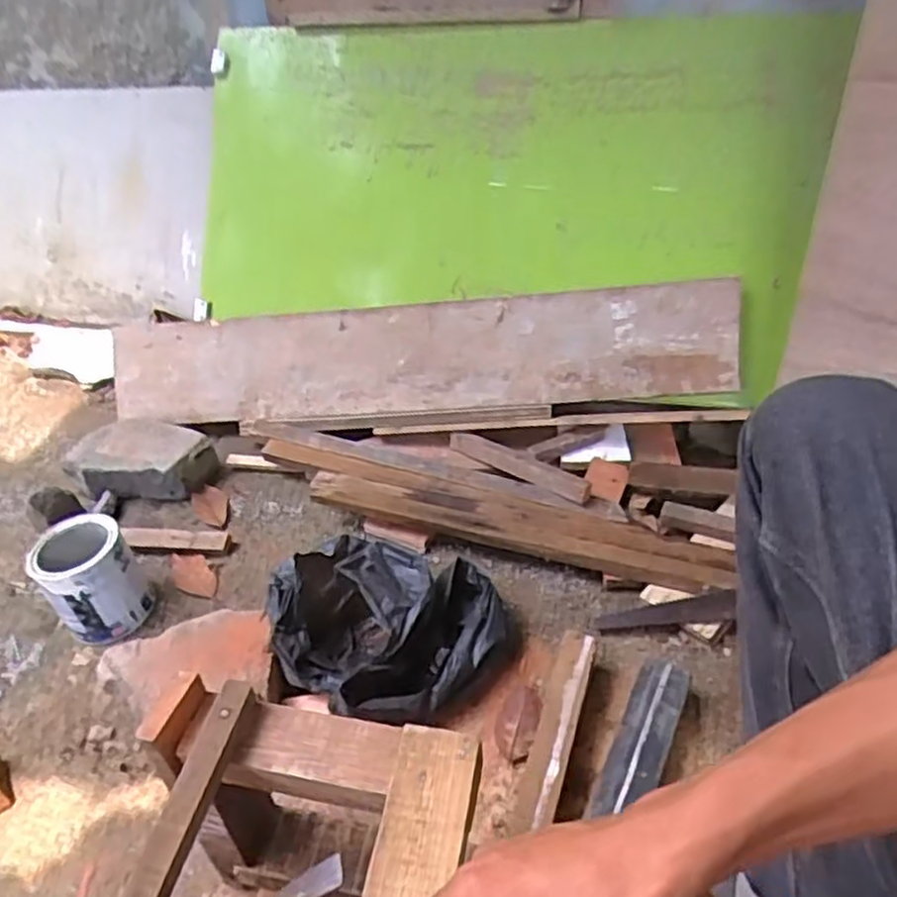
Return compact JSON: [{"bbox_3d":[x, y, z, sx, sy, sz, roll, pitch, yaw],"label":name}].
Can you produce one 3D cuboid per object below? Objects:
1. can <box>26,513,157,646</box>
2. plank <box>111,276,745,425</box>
[{"bbox_3d":[-0.451,0.165,0.929,0.110,0.126,0.115,-27,45,-25],"label":"can"},{"bbox_3d":[-0.068,-0.144,1.157,0.994,0.167,0.030,-2,5,10],"label":"plank"}]

